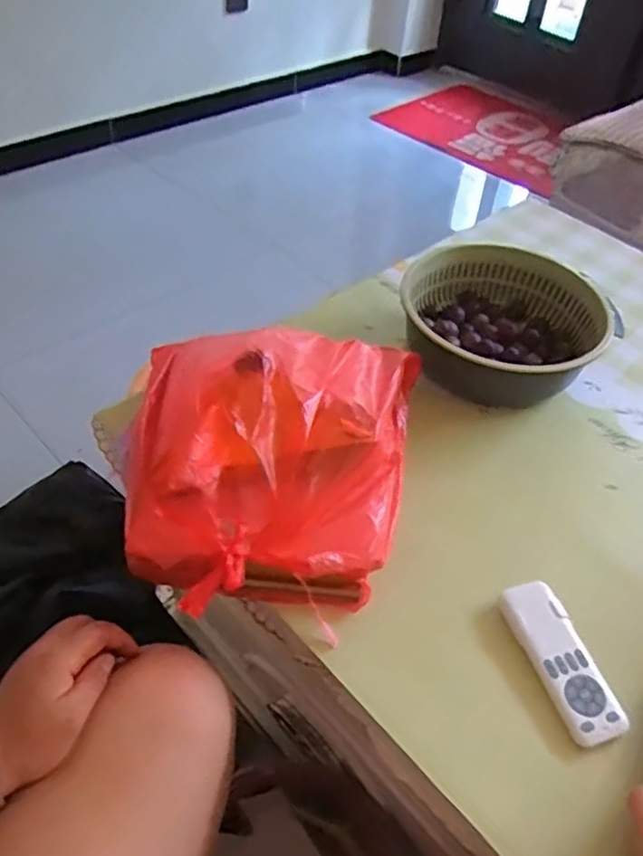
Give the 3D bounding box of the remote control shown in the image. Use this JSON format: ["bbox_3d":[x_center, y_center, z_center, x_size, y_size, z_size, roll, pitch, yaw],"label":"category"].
[{"bbox_3d":[0.187,0.181,0.521,0.049,0.015,0.125,-13,49,-16],"label":"remote control"}]

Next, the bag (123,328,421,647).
[{"bbox_3d":[-0.055,0.013,0.589,0.257,0.105,0.309,10,47,5],"label":"bag"}]

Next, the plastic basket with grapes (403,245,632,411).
[{"bbox_3d":[0.209,-0.116,0.781,0.235,0.090,0.212,4,46,-1],"label":"plastic basket with grapes"}]

